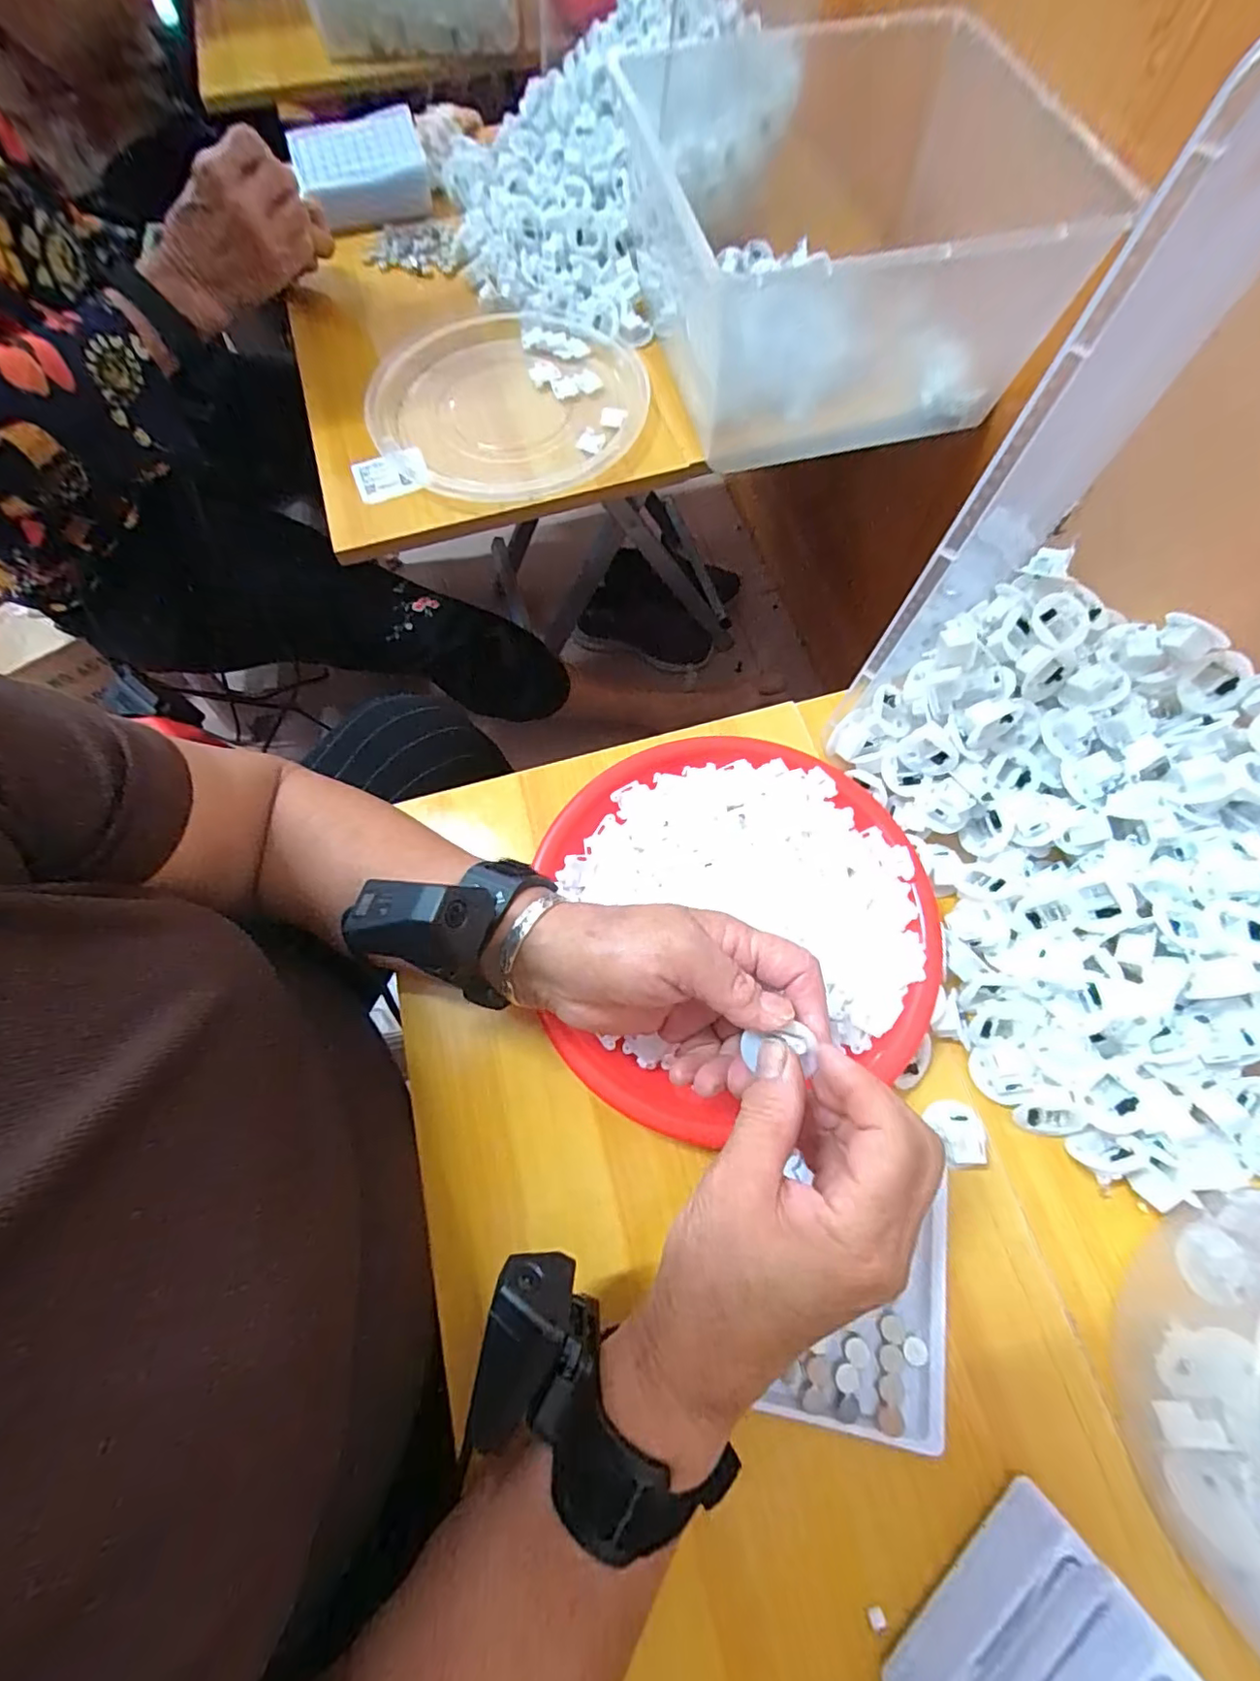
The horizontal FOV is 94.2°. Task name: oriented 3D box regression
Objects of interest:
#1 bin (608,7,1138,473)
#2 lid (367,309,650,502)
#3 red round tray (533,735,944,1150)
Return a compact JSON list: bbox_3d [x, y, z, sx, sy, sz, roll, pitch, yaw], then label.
[{"bbox_3d":[0.152,-0.508,0.489,0.272,0.146,0.367,-7,70,-1],"label":"bin"},{"bbox_3d":[-0.105,-0.377,0.509,0.229,0.020,0.227,0,70,1],"label":"lid"},{"bbox_3d":[0.061,0.043,0.344,0.209,0.030,0.217,0,70,1],"label":"red round tray"}]

